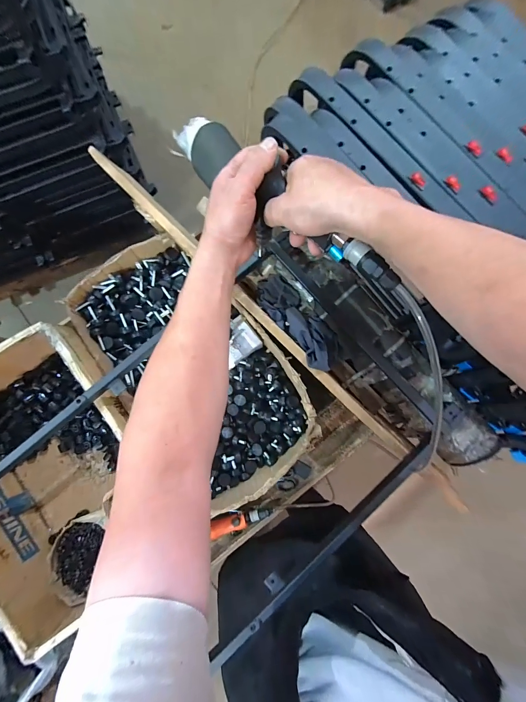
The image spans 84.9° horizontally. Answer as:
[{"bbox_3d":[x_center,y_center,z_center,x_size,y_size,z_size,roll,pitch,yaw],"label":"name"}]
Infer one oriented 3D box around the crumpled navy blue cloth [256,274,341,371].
[{"bbox_3d":[0.073,-0.062,0.599,0.078,0.045,0.233,-37,84,-6],"label":"crumpled navy blue cloth"}]

